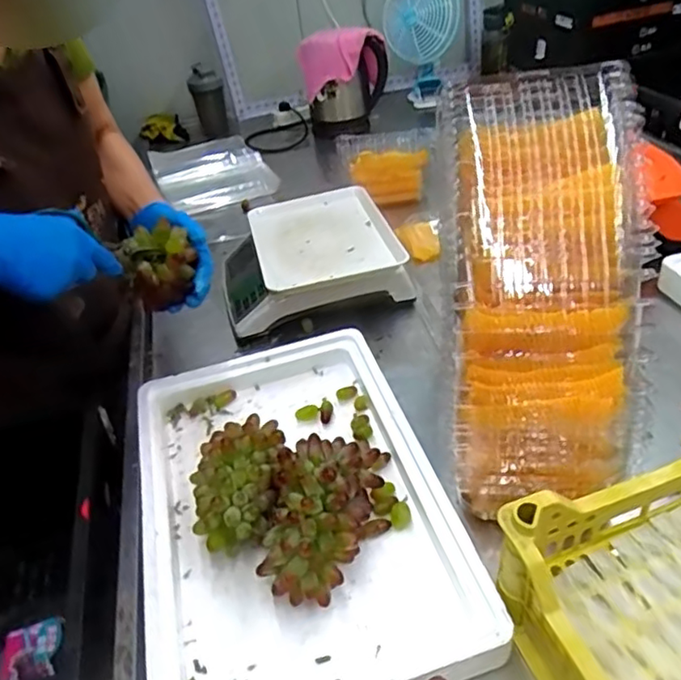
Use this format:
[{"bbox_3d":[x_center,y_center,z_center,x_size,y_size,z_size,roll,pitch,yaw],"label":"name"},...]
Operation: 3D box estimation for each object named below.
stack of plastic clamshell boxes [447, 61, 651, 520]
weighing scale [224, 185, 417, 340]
[{"bbox_3d":[0.188,-0.043,0.579,0.172,0.436,0.117,2,-2,12],"label":"stack of plastic clamshell boxes"},{"bbox_3d":[-0.058,-0.138,0.997,0.273,0.083,0.299,-14,38,-8],"label":"weighing scale"}]

